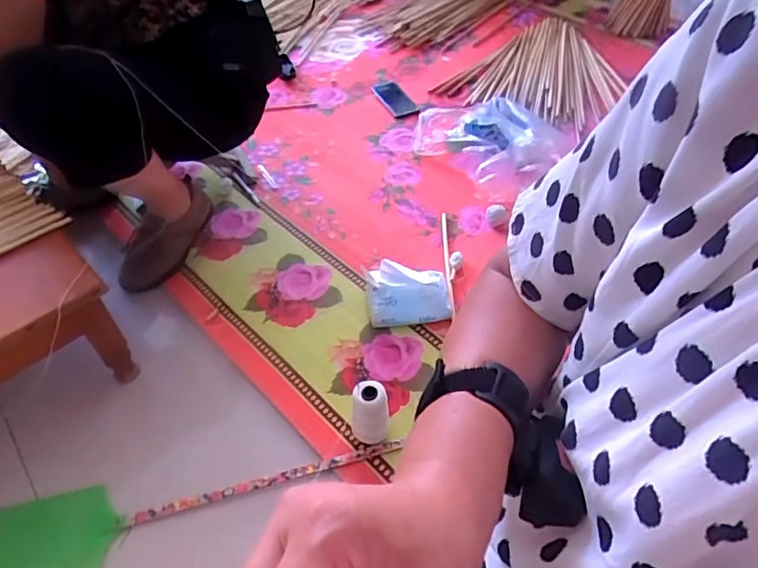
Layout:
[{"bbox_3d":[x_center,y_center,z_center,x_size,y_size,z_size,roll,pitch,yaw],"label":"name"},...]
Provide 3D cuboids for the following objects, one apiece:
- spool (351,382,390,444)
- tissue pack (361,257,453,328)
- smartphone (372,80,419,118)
[{"bbox_3d":[-0.013,0.188,0.772,0.051,0.112,0.046,-4,51,-3],"label":"spool"},{"bbox_3d":[0.050,0.012,0.954,0.141,0.054,0.118,-3,51,-3],"label":"tissue pack"},{"bbox_3d":[0.037,-0.474,1.369,0.082,0.014,0.157,-24,60,-27],"label":"smartphone"}]

